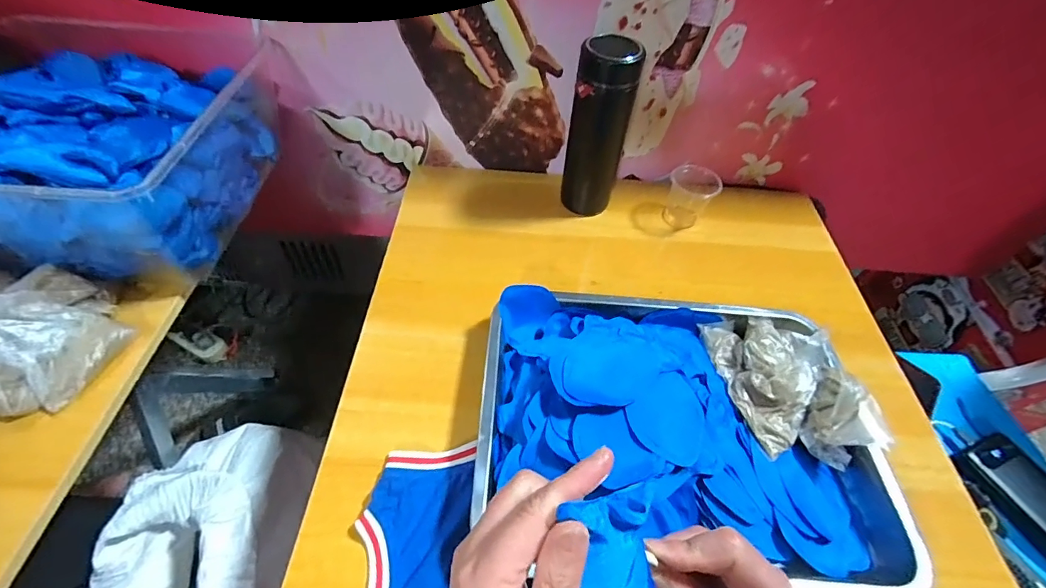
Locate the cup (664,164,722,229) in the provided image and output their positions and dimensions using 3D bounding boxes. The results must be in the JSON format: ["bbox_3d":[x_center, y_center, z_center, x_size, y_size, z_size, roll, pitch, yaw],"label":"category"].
[{"bbox_3d":[0.230,-0.137,0.607,0.059,0.068,0.059,2,53,-3],"label":"cup"}]

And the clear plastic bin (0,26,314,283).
[{"bbox_3d":[-0.449,-0.177,0.503,0.296,0.122,0.340,2,53,-3],"label":"clear plastic bin"}]

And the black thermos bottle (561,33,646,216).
[{"bbox_3d":[0.095,-0.205,0.572,0.075,0.206,0.067,10,53,3],"label":"black thermos bottle"}]

